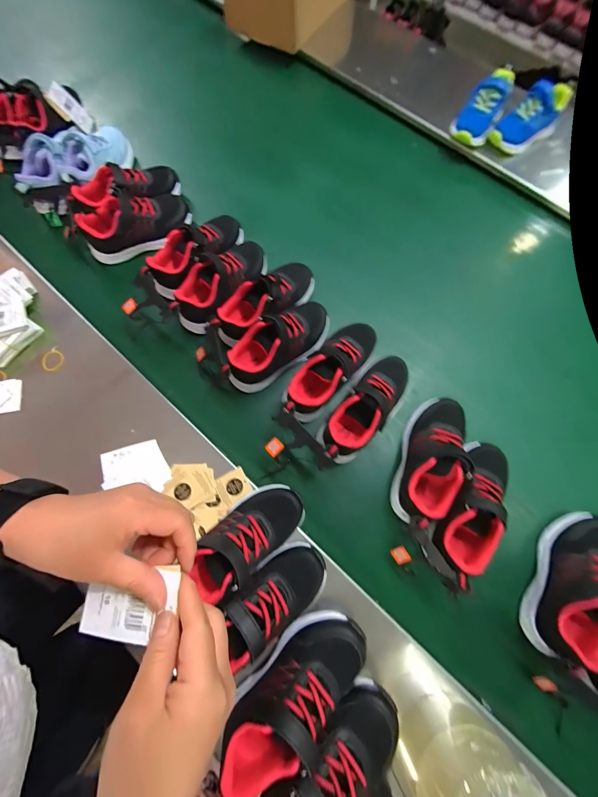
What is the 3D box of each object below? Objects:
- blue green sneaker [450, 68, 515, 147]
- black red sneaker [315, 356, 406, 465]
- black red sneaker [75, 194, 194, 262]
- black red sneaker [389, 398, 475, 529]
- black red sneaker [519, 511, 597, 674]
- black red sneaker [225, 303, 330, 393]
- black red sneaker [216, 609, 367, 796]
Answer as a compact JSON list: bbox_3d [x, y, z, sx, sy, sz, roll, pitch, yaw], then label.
[{"bbox_3d":[0.367,-0.582,0.594,0.074,0.059,0.146,31,77,8],"label":"blue green sneaker"},{"bbox_3d":[0.102,0.010,0.445,0.078,0.082,0.190,36,77,9],"label":"black red sneaker"},{"bbox_3d":[-0.292,-0.315,0.547,0.183,0.091,0.076,-29,77,-8],"label":"black red sneaker"},{"bbox_3d":[0.188,0.082,0.425,0.082,0.072,0.187,19,75,5],"label":"black red sneaker"},{"bbox_3d":[0.366,0.242,0.390,0.079,0.081,0.187,30,77,8],"label":"black red sneaker"},{"bbox_3d":[-0.031,-0.089,0.469,0.186,0.065,0.074,-35,78,-9],"label":"black red sneaker"},{"bbox_3d":[-0.002,0.314,0.317,0.175,0.067,0.080,-44,79,-11],"label":"black red sneaker"}]

